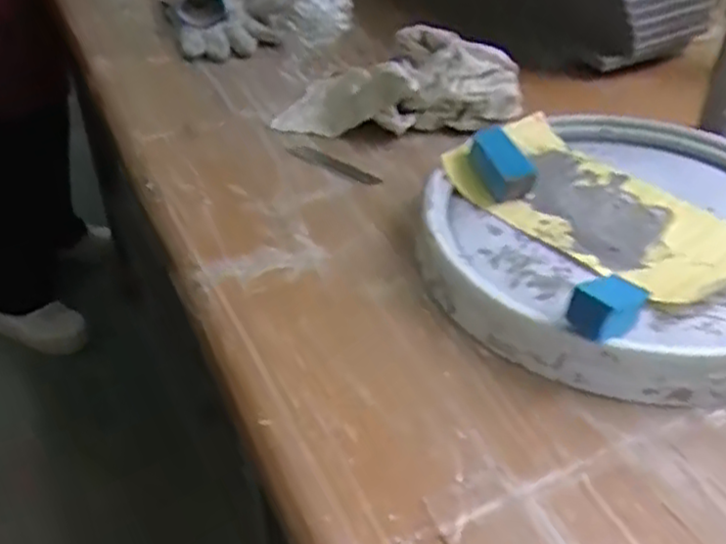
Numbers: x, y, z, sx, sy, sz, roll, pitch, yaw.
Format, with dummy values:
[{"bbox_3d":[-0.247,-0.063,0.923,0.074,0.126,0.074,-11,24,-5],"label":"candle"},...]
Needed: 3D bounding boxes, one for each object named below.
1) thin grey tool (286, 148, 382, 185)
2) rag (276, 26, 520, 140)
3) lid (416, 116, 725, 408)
[{"bbox_3d":[-0.025,-0.091,0.643,0.091,0.009,0.015,27,46,30],"label":"thin grey tool"},{"bbox_3d":[0.034,-0.171,0.681,0.218,0.066,0.101,6,40,8],"label":"rag"},{"bbox_3d":[0.190,-0.033,0.512,0.273,0.051,0.259,0,39,0],"label":"lid"}]

